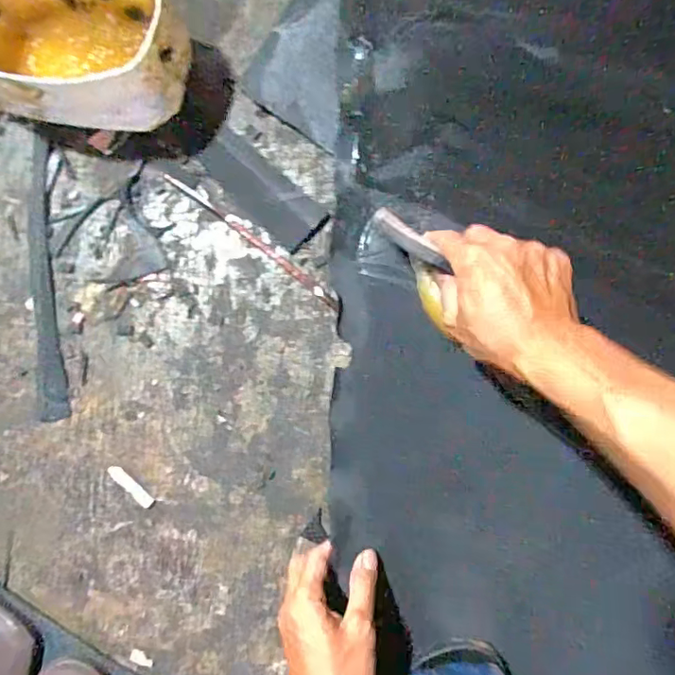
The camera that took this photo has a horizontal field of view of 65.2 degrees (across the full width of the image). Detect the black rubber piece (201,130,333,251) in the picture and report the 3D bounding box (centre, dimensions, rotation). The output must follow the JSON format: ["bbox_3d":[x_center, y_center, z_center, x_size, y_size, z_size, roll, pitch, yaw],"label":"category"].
[{"bbox_3d":[-0.072,-0.135,0.488,0.122,0.006,0.051,41,90,6],"label":"black rubber piece"}]

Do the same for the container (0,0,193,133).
[{"bbox_3d":[-0.229,-0.257,0.463,0.189,0.101,0.129,8,87,6],"label":"container"}]

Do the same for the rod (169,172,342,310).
[{"bbox_3d":[-0.078,-0.090,0.489,0.207,0.006,0.006,38,90,6],"label":"rod"}]

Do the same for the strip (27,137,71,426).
[{"bbox_3d":[-0.279,-0.055,0.501,0.029,0.010,0.264,-5,86,5],"label":"strip"}]

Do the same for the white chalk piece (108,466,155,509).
[{"bbox_3d":[-0.189,0.136,0.484,0.051,0.005,0.011,40,90,6],"label":"white chalk piece"}]

